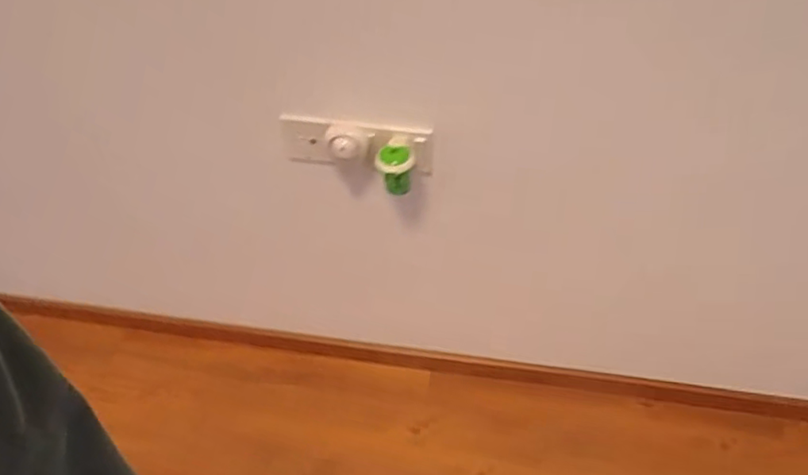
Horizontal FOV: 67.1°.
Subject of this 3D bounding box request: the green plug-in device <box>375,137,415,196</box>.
[{"bbox_3d":[-0.013,-0.111,0.948,0.058,0.081,0.061,-2,47,0],"label":"green plug-in device"}]

